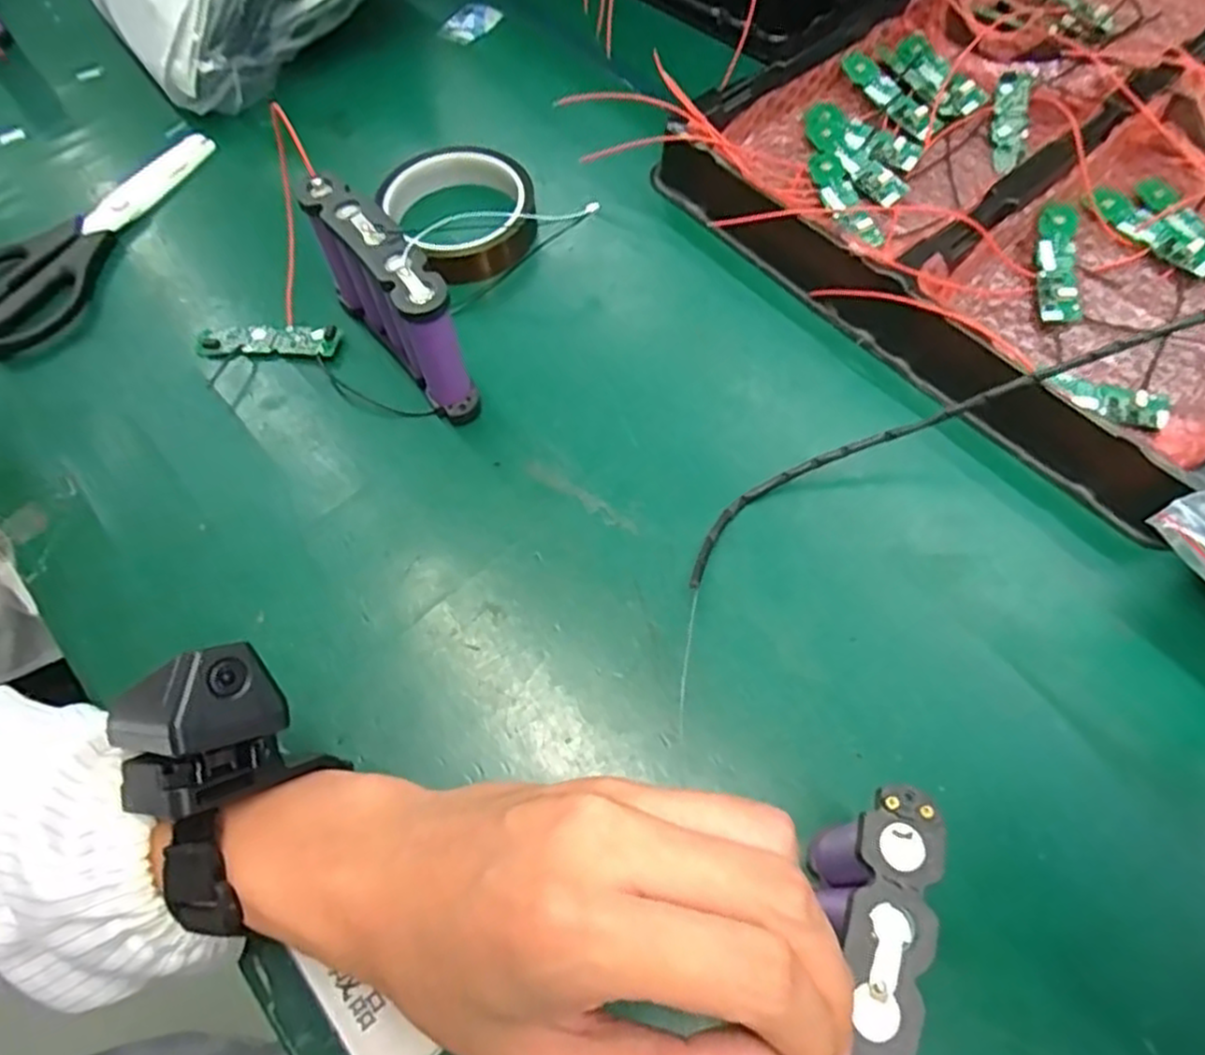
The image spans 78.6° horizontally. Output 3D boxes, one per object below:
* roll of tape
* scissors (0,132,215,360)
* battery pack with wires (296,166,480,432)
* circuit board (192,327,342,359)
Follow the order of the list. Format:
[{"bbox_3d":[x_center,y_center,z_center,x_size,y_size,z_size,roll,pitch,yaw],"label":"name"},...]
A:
[{"bbox_3d":[-0.082,-0.189,0.441,0.080,0.034,0.092,-28,65,-12],"label":"roll of tape"},{"bbox_3d":[-0.321,-0.184,0.454,0.091,0.020,0.194,20,65,12],"label":"scissors"},{"bbox_3d":[-0.101,-0.111,0.368,0.029,0.082,0.108,-36,67,-16],"label":"battery pack with wires"},{"bbox_3d":[-0.185,-0.103,0.404,0.081,0.010,0.018,0,62,2],"label":"circuit board"}]

